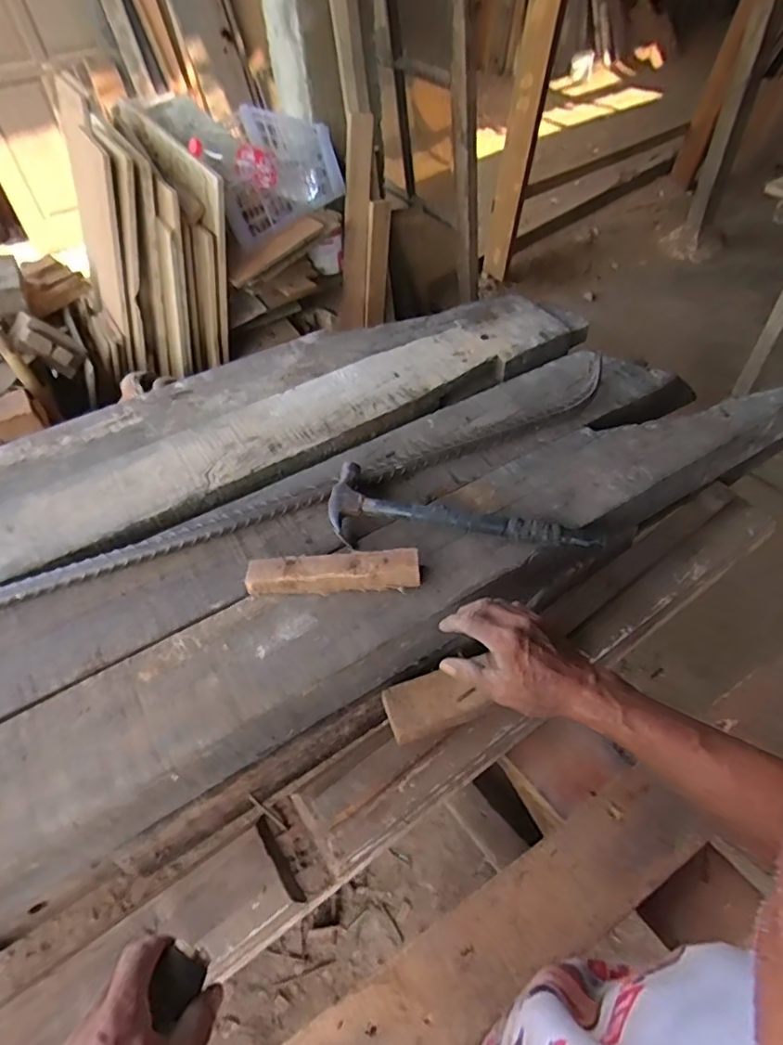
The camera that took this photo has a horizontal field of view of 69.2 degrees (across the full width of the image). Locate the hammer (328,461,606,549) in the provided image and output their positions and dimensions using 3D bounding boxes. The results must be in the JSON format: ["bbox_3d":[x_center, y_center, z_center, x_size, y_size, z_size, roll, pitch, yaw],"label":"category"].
[{"bbox_3d":[0.087,-0.012,0.704,0.332,0.040,0.099,5,50,9],"label":"hammer"}]

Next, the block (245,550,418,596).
[{"bbox_3d":[-0.068,0.058,0.661,0.197,0.032,0.039,-2,49,3],"label":"block"}]

